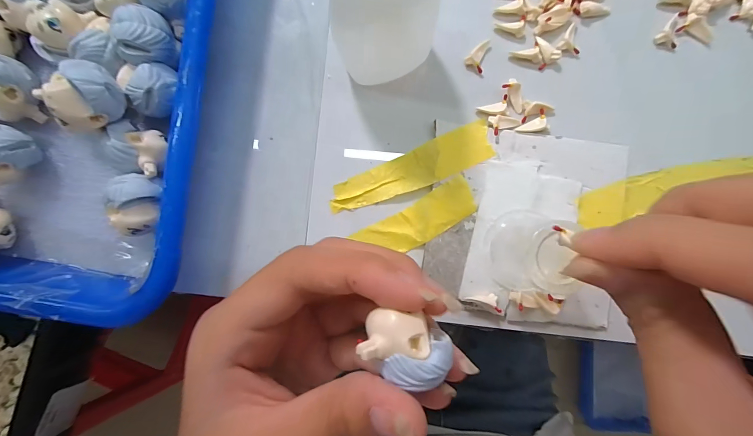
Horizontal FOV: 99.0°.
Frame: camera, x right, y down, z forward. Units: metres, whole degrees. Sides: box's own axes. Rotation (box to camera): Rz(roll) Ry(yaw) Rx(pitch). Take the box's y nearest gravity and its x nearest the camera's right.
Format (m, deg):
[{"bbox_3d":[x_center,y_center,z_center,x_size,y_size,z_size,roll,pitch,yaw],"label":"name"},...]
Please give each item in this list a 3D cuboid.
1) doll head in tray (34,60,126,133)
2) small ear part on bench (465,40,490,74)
[{"bbox_3d":[-0.116,-0.047,0.128,0.026,0.022,0.017,-39,87,0],"label":"doll head in tray"},{"bbox_3d":[0.052,-0.082,0.160,0.010,0.005,0.016,27,89,3],"label":"small ear part on bench"}]

